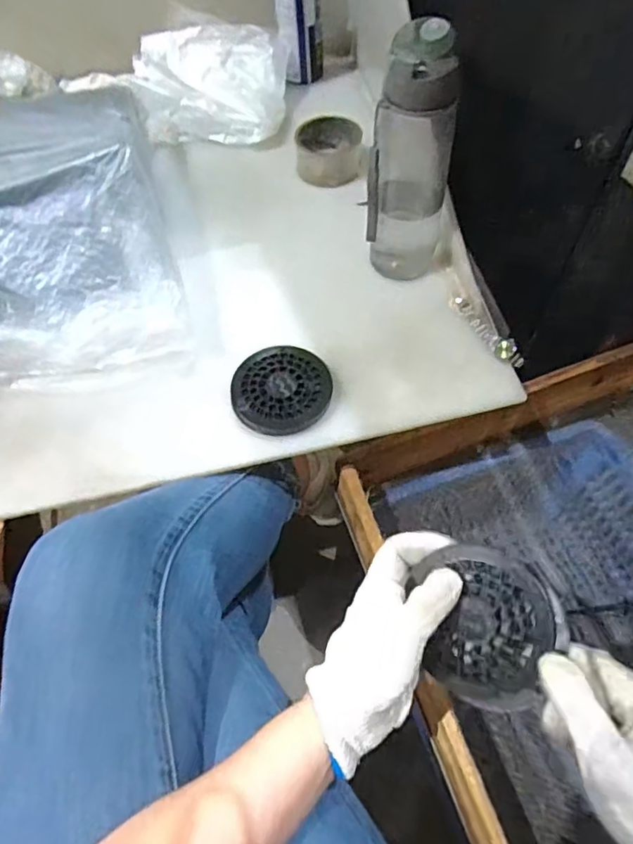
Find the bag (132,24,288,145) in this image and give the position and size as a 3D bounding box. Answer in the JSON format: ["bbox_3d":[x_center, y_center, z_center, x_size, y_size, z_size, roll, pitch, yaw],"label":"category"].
[{"bbox_3d":[-0.158,-0.479,0.806,0.222,0.089,0.156,1,59,2],"label":"bag"}]

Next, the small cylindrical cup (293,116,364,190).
[{"bbox_3d":[0.018,-0.354,0.741,0.084,0.054,0.090,0,59,1],"label":"small cylindrical cup"}]

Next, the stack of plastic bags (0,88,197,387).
[{"bbox_3d":[-0.323,-0.211,0.620,0.320,0.107,0.363,-12,59,-6],"label":"stack of plastic bags"}]

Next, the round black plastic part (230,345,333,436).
[{"bbox_3d":[-0.034,-0.034,0.555,0.095,0.014,0.098,0,59,1],"label":"round black plastic part"}]

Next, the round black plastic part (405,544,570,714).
[{"bbox_3d":[0.113,0.137,0.376,0.092,0.018,0.098,17,91,34],"label":"round black plastic part"}]

